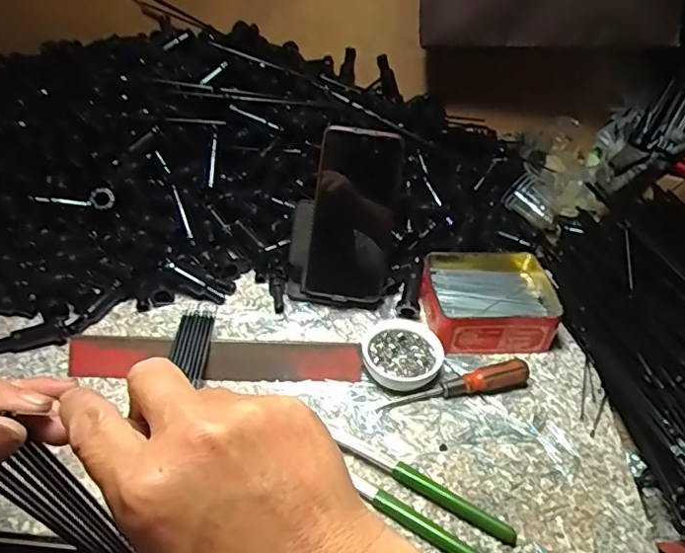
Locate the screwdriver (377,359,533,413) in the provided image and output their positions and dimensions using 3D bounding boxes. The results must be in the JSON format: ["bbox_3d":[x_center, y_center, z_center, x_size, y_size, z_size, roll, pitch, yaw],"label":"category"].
[{"bbox_3d":[0.101,0.097,0.512,0.137,0.024,0.018,-7,42,-12],"label":"screwdriver"}]

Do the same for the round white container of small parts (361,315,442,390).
[{"bbox_3d":[0.054,0.071,0.535,0.072,0.017,0.077,2,41,-2],"label":"round white container of small parts"}]

